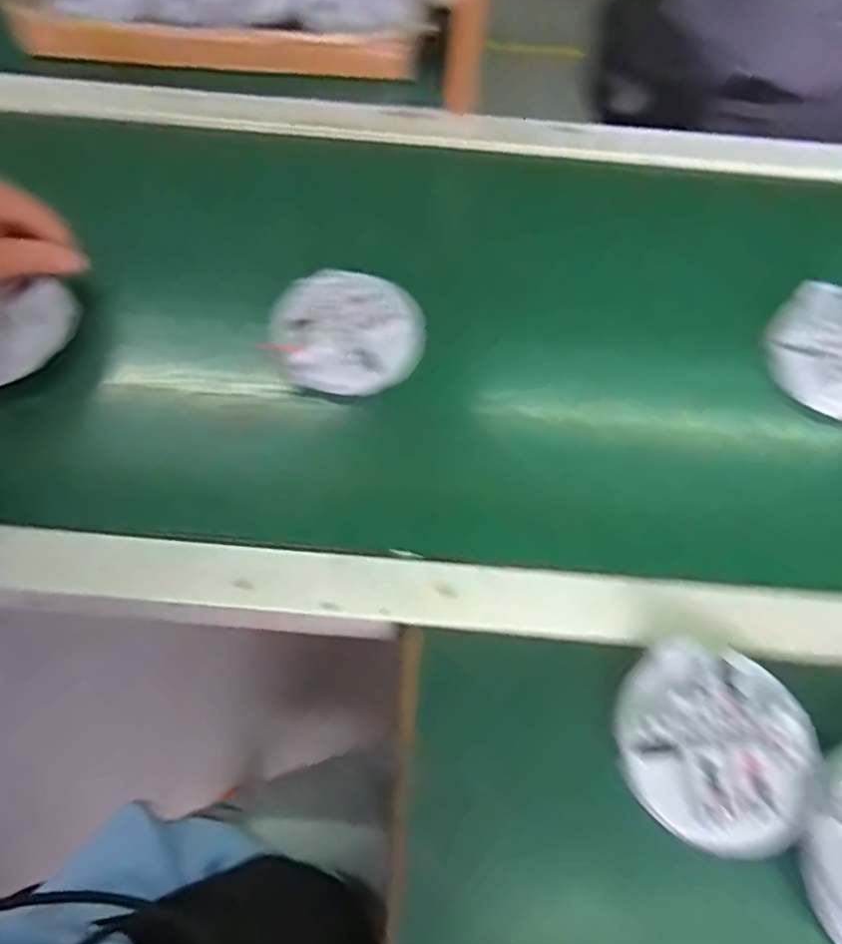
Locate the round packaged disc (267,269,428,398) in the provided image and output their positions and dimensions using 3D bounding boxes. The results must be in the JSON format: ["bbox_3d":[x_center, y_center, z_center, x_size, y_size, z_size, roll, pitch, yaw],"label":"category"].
[{"bbox_3d":[-0.054,-0.106,0.467,0.112,0.015,0.101,11,71,-4],"label":"round packaged disc"}]

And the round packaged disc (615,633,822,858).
[{"bbox_3d":[0.162,0.151,0.348,0.101,0.020,0.099,0,68,0],"label":"round packaged disc"}]

